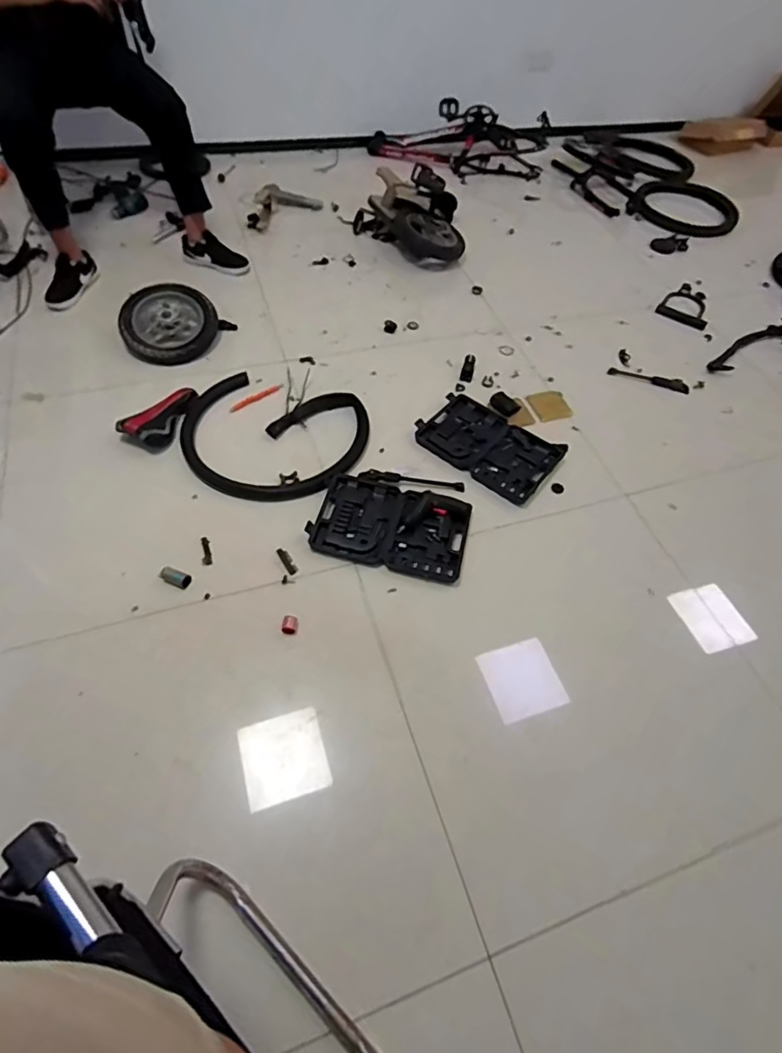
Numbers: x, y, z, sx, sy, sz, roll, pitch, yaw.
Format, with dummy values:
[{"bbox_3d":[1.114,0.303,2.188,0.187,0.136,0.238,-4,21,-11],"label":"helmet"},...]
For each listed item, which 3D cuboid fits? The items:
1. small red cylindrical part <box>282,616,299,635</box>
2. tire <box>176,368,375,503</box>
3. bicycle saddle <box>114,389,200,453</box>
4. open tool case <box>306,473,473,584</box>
[{"bbox_3d":[-0.227,0.222,1.193,0.033,0.025,0.038,3,55,-4],"label":"small red cylindrical part"},{"bbox_3d":[-0.330,-0.256,1.513,0.495,0.029,0.433,10,55,2],"label":"tire"},{"bbox_3d":[-0.636,-0.310,1.505,0.129,0.064,0.249,36,60,19],"label":"bicycle saddle"},{"bbox_3d":[0.004,-0.012,1.366,0.388,0.039,0.262,16,56,6],"label":"open tool case"}]

